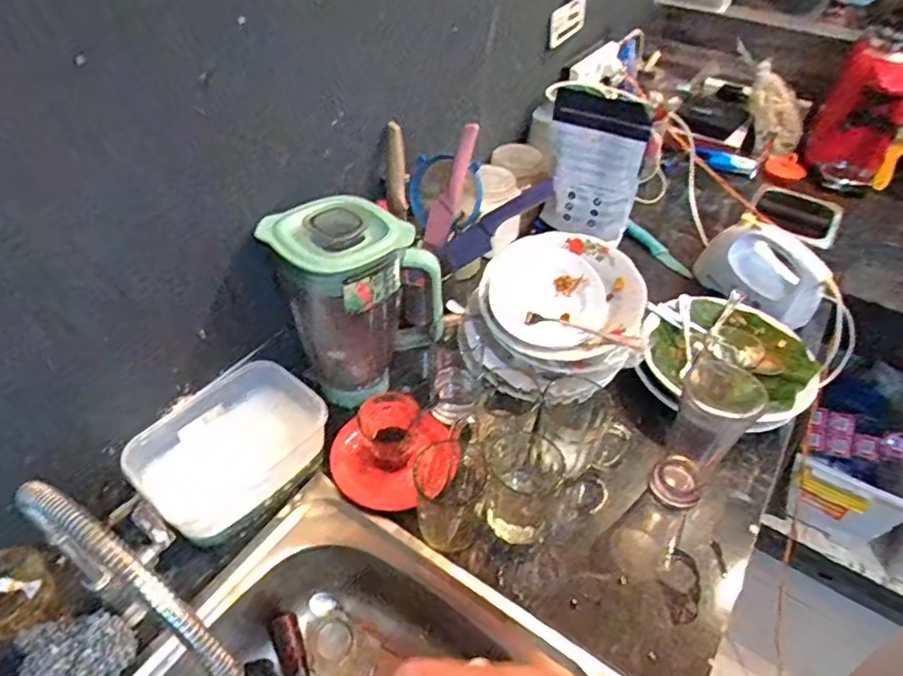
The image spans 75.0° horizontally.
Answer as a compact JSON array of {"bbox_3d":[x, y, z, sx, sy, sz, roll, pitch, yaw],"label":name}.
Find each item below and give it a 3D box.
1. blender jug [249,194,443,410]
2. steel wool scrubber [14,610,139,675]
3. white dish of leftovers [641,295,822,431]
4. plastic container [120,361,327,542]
[{"bbox_3d":[-0.110,-0.032,0.713,0.182,0.248,0.118,-13,47,-15],"label":"blender jug"},{"bbox_3d":[-0.336,0.292,0.530,0.092,0.034,0.073,-11,45,-13],"label":"steel wool scrubber"},{"bbox_3d":[0.374,0.027,0.797,0.232,0.047,0.221,1,45,-1],"label":"white dish of leftovers"},{"bbox_3d":[-0.245,0.125,0.669,0.150,0.076,0.201,31,51,25],"label":"plastic container"}]

